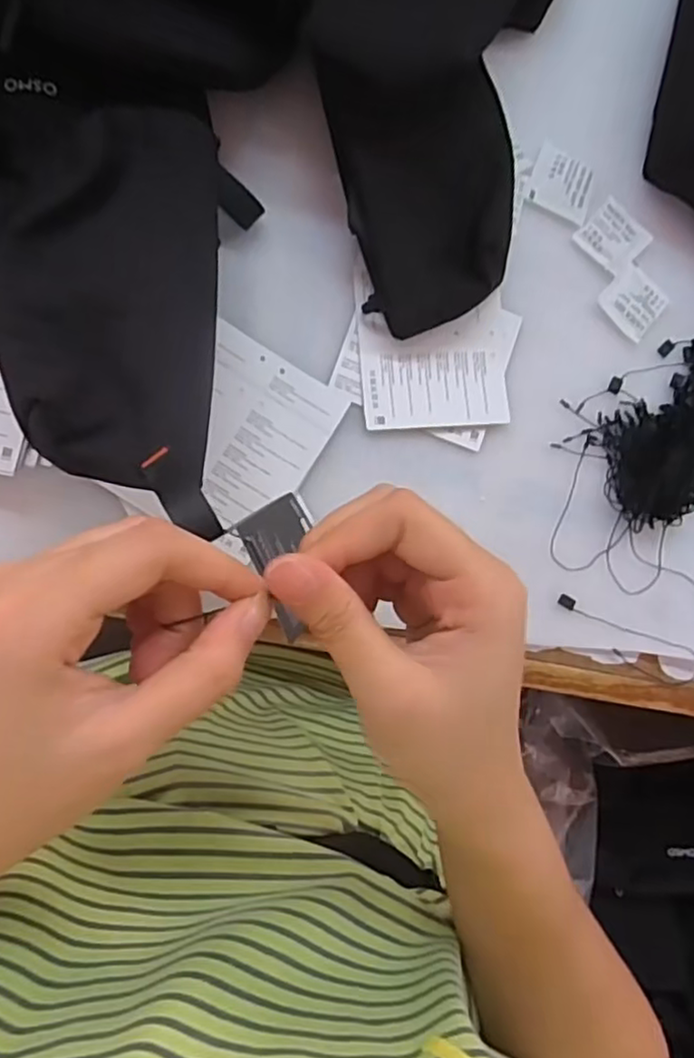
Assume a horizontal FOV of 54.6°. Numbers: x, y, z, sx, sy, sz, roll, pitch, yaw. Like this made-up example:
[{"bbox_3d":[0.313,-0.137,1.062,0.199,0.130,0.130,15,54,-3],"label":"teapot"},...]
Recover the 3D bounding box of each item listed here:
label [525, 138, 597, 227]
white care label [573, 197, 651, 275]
[{"bbox_3d":[0.135,-0.215,0.418,0.040,0.004,0.040,21,87,-9],"label":"label"},{"bbox_3d":[0.169,-0.185,0.424,0.039,0.004,0.039,39,84,-8],"label":"white care label"}]

